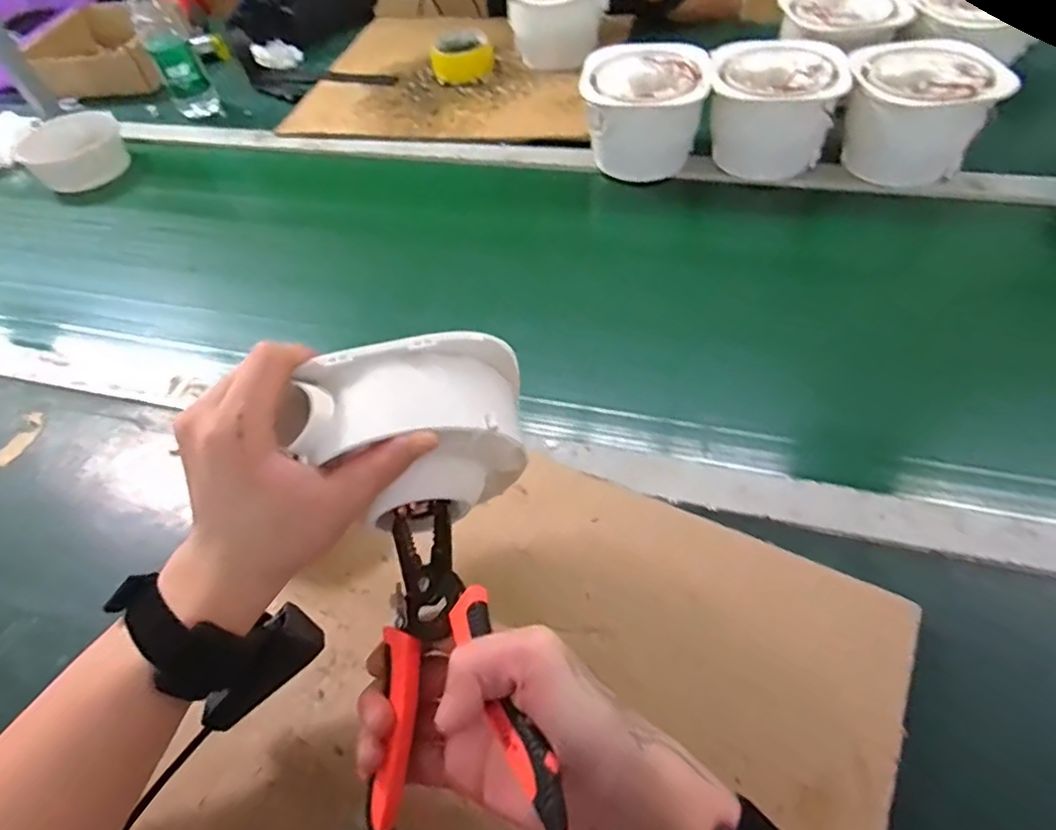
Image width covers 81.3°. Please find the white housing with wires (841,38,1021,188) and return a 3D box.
[{"bbox_3d":[0.413,-0.323,0.667,0.144,0.108,0.117,14,56,17],"label":"white housing with wires"}]

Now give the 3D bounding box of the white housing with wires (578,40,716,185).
[{"bbox_3d":[0.133,-0.349,0.714,0.139,0.103,0.113,1,53,8],"label":"white housing with wires"}]

